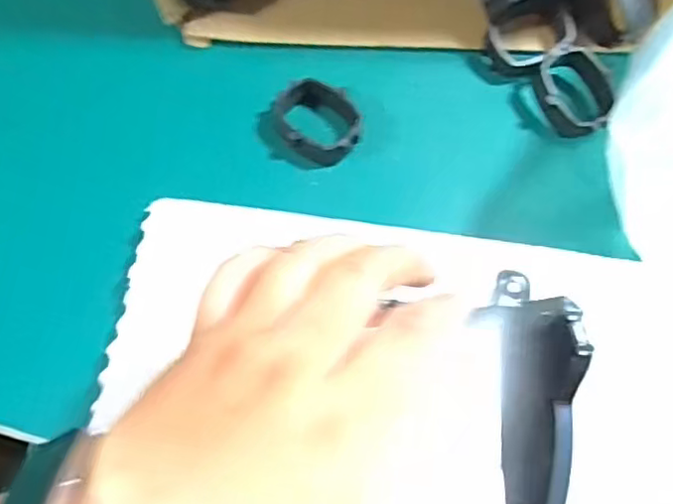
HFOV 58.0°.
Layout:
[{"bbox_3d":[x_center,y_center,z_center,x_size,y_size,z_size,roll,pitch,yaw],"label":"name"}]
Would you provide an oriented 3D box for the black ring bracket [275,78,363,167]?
[{"bbox_3d":[-0.010,-0.070,0.332,0.039,0.023,0.046,-39,74,-16],"label":"black ring bracket"}]

